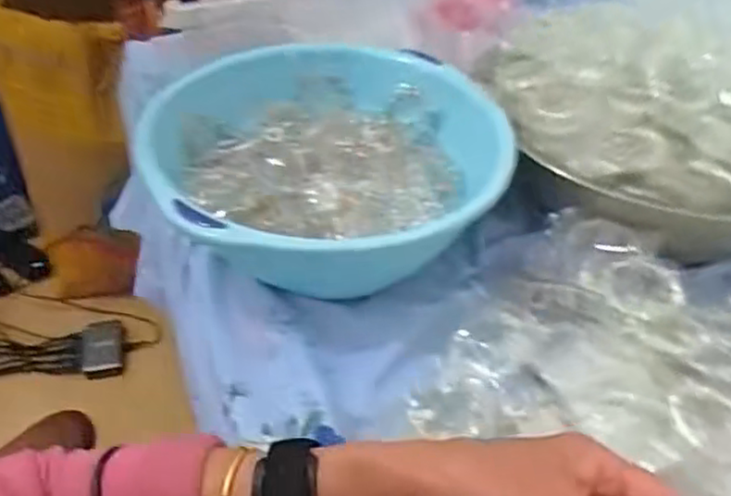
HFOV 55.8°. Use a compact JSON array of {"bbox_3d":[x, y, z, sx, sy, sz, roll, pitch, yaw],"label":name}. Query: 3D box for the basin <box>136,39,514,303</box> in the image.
[{"bbox_3d":[-0.036,-0.066,0.608,0.288,0.107,0.288,2,40,-2],"label":"basin"}]

